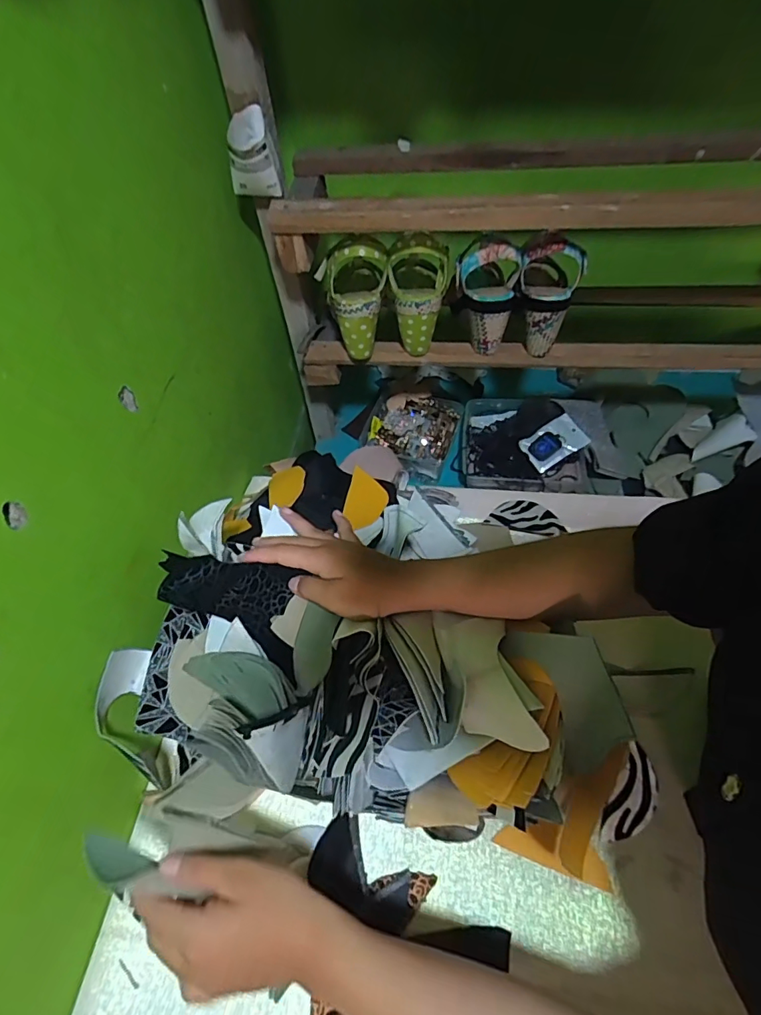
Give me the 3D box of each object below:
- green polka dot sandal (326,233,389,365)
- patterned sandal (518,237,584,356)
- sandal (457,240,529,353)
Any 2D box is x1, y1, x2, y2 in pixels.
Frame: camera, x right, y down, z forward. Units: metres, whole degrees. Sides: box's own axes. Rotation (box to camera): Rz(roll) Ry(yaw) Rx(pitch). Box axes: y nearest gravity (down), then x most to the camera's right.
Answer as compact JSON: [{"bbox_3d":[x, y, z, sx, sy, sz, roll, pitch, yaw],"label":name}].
[{"bbox_3d":[-0.035,-0.282,0.663,0.080,0.153,0.080,6,28,7],"label":"green polka dot sandal"},{"bbox_3d":[0.216,-0.270,0.636,0.072,0.144,0.069,14,56,12],"label":"patterned sandal"},{"bbox_3d":[0.142,-0.287,0.653,0.083,0.133,0.082,9,54,11],"label":"sandal"}]

